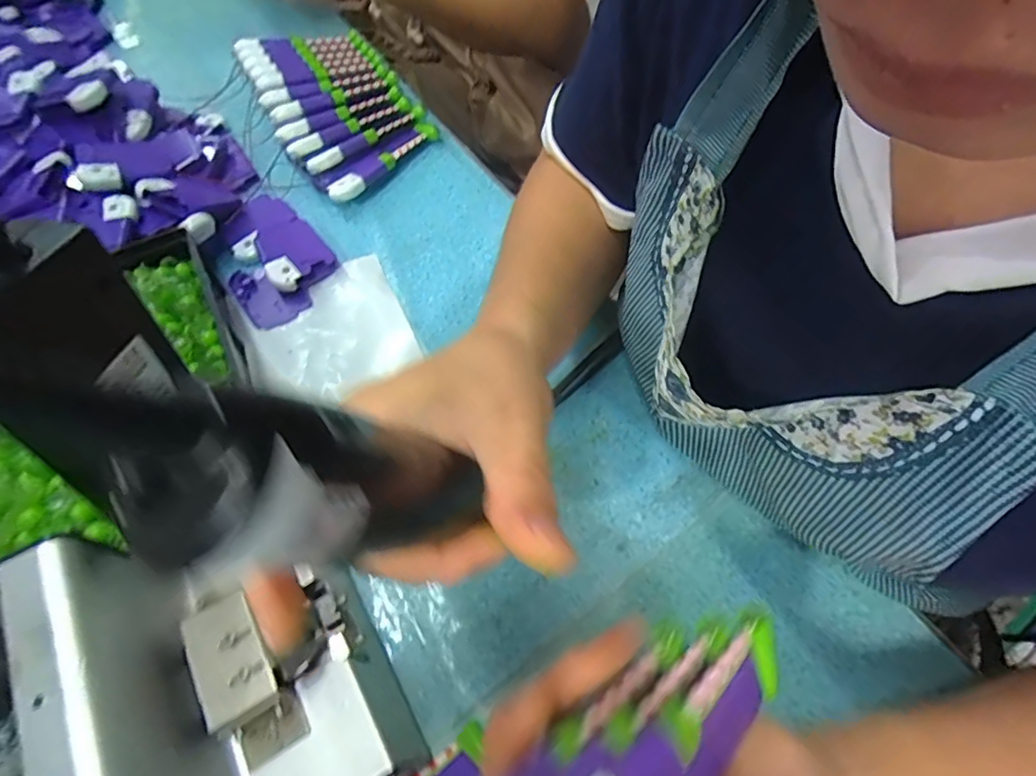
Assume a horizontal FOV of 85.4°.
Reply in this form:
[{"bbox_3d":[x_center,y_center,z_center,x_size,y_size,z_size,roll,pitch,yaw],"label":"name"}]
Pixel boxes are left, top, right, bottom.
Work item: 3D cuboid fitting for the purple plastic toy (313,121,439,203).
[{"bbox_3d":[-0.118,-0.199,0.488,0.027,0.021,0.121,39,69,21],"label":"purple plastic toy"}]

